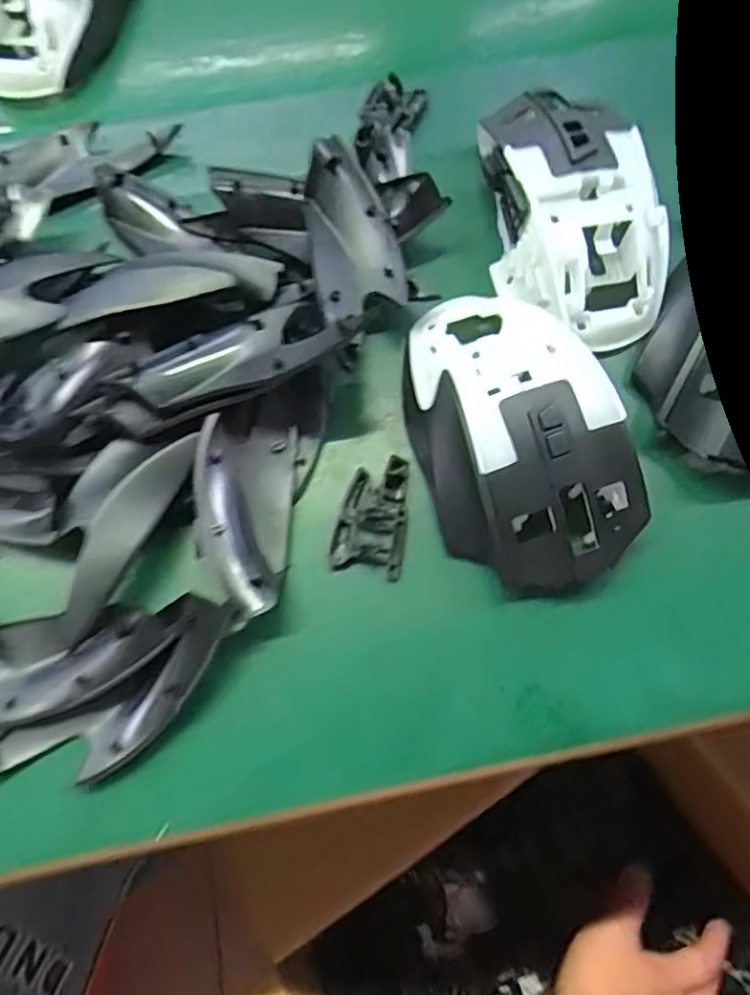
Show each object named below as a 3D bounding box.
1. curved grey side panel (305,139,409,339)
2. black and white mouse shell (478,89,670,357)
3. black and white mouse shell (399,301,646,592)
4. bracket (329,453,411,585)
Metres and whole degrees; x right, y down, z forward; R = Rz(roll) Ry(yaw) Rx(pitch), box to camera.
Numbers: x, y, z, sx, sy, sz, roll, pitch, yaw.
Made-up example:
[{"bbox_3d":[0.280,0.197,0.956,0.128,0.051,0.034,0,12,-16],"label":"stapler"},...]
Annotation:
[{"bbox_3d":[-0.009,-0.100,0.242,0.033,0.018,0.067,-11,70,-2],"label":"curved grey side panel"},{"bbox_3d":[0.075,-0.116,0.252,0.062,0.039,0.113,-12,70,-2],"label":"black and white mouse shell"},{"bbox_3d":[0.048,-0.025,0.229,0.065,0.036,0.112,-20,71,-5],"label":"black and white mouse shell"},{"bbox_3d":[-0.001,0.007,0.236,0.025,0.009,0.042,7,71,5],"label":"bracket"}]

